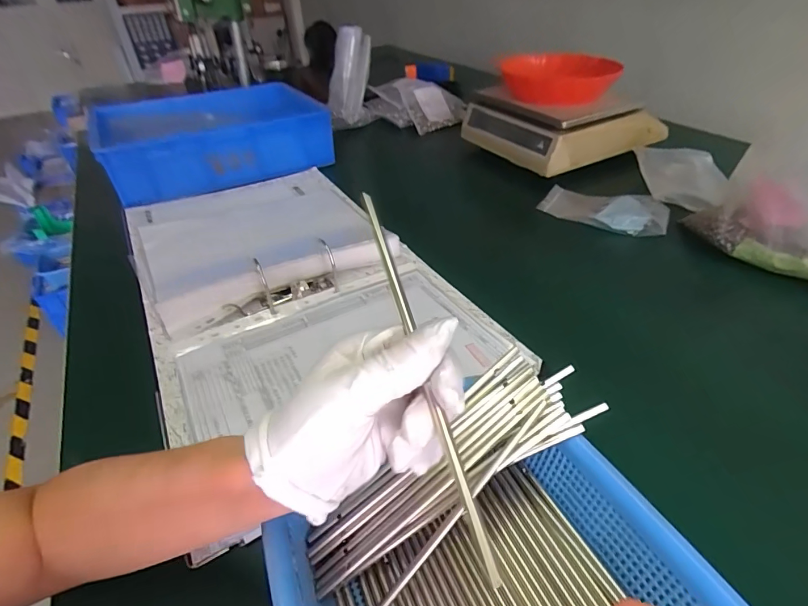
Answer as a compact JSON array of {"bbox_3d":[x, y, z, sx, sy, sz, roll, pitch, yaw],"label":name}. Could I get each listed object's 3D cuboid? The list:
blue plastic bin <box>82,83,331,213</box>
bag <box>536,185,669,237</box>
[{"bbox_3d":[-0.359,-0.319,0.829,0.383,0.120,0.228,-22,44,-22],"label":"blue plastic bin"},{"bbox_3d":[0.317,-0.149,0.673,0.181,0.022,0.098,15,43,20],"label":"bag"}]

